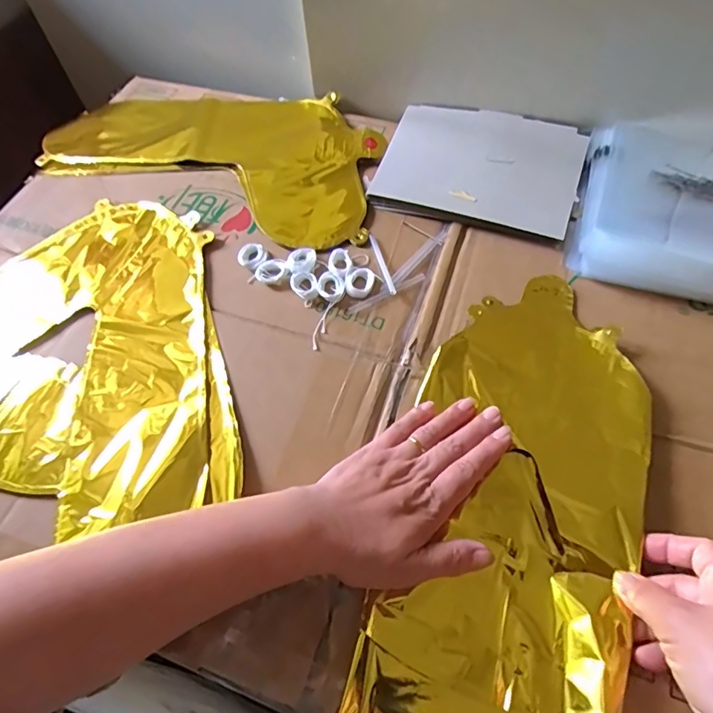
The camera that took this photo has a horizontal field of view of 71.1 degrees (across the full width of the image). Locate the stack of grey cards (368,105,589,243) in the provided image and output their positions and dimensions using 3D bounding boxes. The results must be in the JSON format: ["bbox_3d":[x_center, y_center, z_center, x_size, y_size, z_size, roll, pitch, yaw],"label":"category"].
[{"bbox_3d":[0.130,-0.204,0.519,0.196,0.010,0.169,15,61,12],"label":"stack of grey cards"}]

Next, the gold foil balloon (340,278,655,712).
[{"bbox_3d":[0.108,0.114,0.349,0.155,0.033,0.416,18,63,14],"label":"gold foil balloon"}]

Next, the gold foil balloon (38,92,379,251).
[{"bbox_3d":[-0.159,-0.245,0.583,0.425,0.025,0.216,22,63,16],"label":"gold foil balloon"}]

